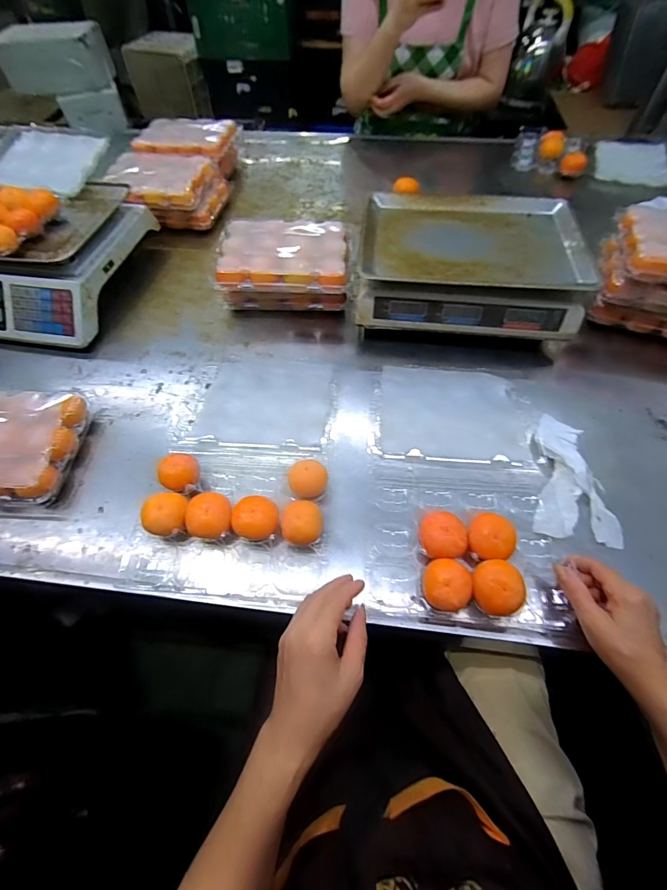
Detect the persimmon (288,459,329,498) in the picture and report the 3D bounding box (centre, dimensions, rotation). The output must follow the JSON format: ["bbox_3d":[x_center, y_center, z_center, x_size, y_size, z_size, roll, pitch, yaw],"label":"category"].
[{"bbox_3d":[-0.030,0.044,0.469,0.045,0.034,0.050,-9,58,-4],"label":"persimmon"}]

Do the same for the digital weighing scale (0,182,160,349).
[{"bbox_3d":[-0.530,-0.324,0.677,0.321,0.125,0.311,8,59,6],"label":"digital weighing scale"}]

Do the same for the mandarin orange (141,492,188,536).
[{"bbox_3d":[-0.192,0.085,0.444,0.048,0.047,0.043,0,58,1],"label":"mandarin orange"}]

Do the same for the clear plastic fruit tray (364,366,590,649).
[{"bbox_3d":[0.152,0.037,0.472,0.211,0.048,0.347,4,58,6],"label":"clear plastic fruit tray"}]

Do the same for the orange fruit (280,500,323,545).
[{"bbox_3d":[-0.035,0.094,0.440,0.046,0.044,0.047,-1,58,1],"label":"orange fruit"}]

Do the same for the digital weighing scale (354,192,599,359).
[{"bbox_3d":[0.226,-0.310,0.657,0.349,0.108,0.288,6,58,5],"label":"digital weighing scale"}]

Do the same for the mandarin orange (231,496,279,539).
[{"bbox_3d":[-0.089,0.087,0.440,0.050,0.037,0.046,-1,58,1],"label":"mandarin orange"}]

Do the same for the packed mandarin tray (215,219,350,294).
[{"bbox_3d":[-0.079,-0.309,0.617,0.210,0.046,0.150,-2,58,0],"label":"packed mandarin tray"}]

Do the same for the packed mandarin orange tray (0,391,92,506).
[{"bbox_3d":[-0.448,-0.002,0.506,0.212,0.063,0.168,-1,58,1],"label":"packed mandarin orange tray"}]

